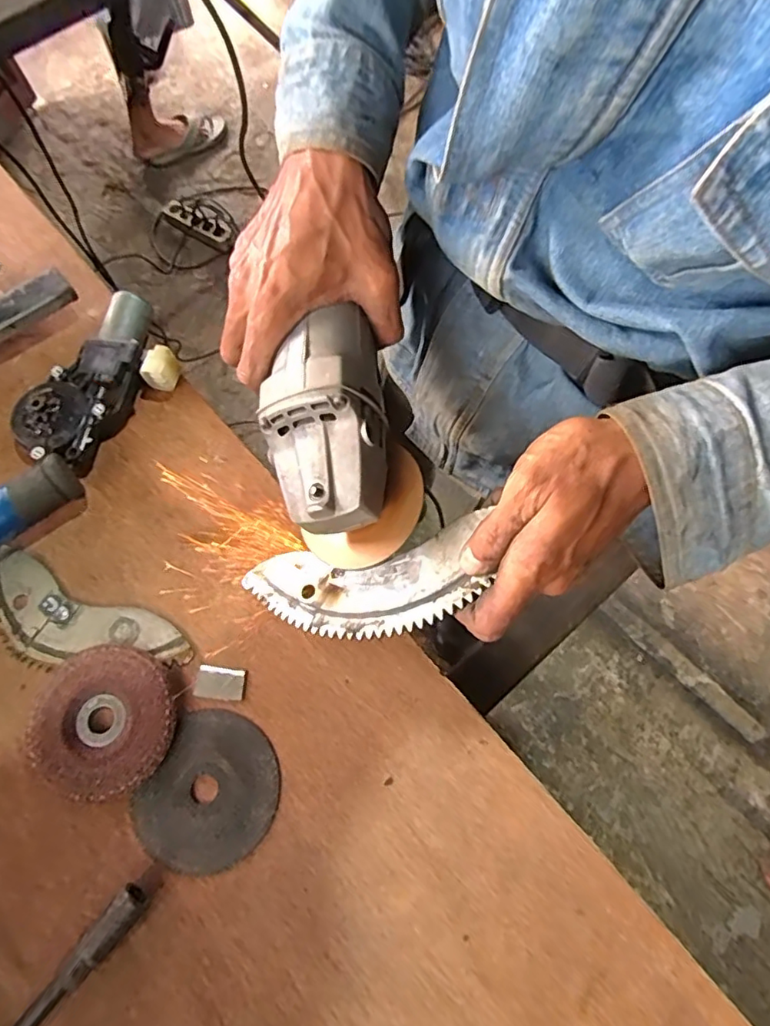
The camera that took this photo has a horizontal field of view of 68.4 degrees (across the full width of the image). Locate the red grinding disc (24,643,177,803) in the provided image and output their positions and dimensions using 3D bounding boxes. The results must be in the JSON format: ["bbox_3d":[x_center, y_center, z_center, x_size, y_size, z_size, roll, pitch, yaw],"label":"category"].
[{"bbox_3d":[-0.170,0.125,0.342,0.084,0.011,0.084,-1,70,2],"label":"red grinding disc"}]

